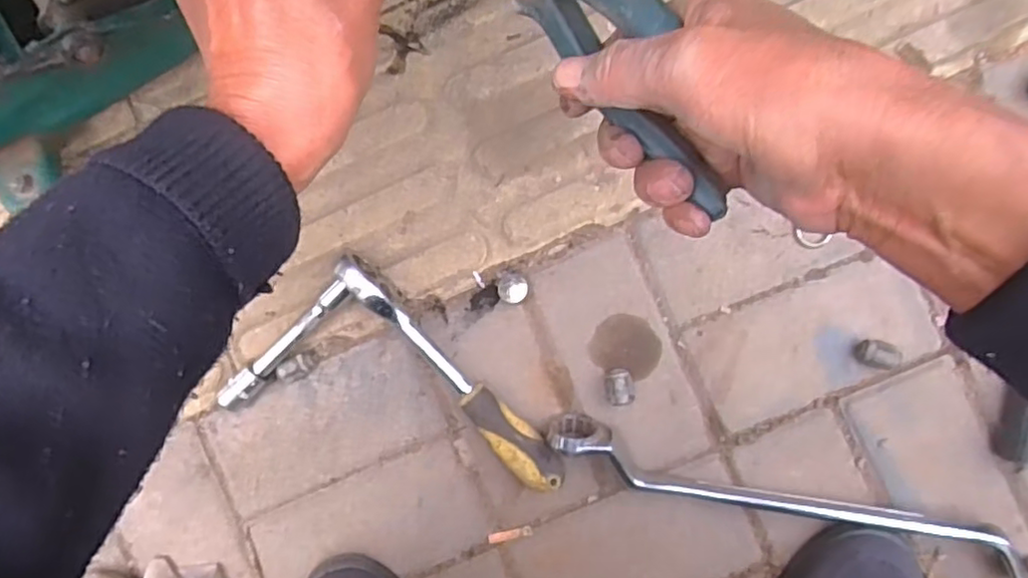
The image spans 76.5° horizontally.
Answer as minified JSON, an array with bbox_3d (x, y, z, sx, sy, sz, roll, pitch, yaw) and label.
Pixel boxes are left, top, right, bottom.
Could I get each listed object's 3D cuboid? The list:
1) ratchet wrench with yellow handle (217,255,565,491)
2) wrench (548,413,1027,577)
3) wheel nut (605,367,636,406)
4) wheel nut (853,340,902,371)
[{"bbox_3d":[-0.098,0.114,0.524,0.241,0.047,0.159,44,91,4],"label":"ratchet wrench with yellow handle"},{"bbox_3d":[0.224,0.168,0.506,0.407,0.039,0.042,15,89,4],"label":"wrench"},{"bbox_3d":[0.085,0.079,0.525,0.023,0.018,0.029,-2,88,4],"label":"wheel nut"},{"bbox_3d":[0.286,0.052,0.512,0.030,0.018,0.019,18,89,4],"label":"wheel nut"}]

